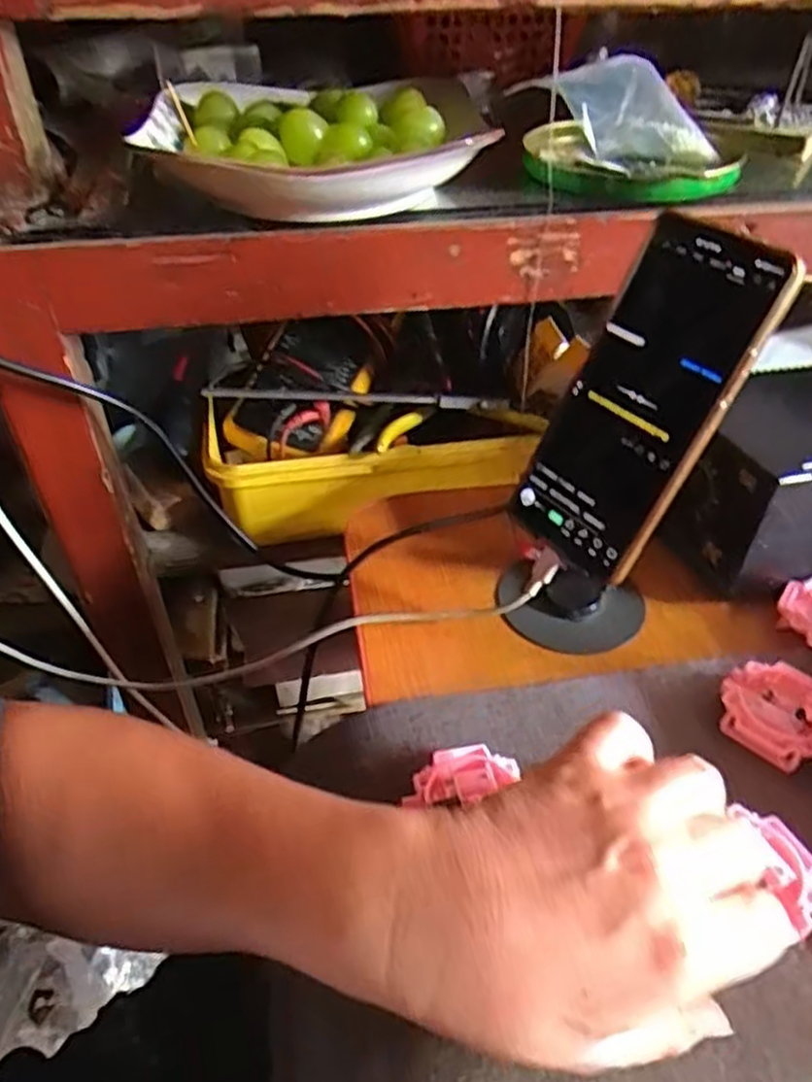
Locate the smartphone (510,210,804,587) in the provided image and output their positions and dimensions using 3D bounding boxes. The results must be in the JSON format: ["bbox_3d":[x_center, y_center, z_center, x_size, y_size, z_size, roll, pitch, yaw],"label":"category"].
[{"bbox_3d":[0.109,-0.066,0.362,0.009,0.163,0.078,4,30,-43],"label":"smartphone"}]

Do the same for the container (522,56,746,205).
[{"bbox_3d":[0.129,-0.237,0.441,0.124,0.061,0.107,2,52,9],"label":"container"}]

